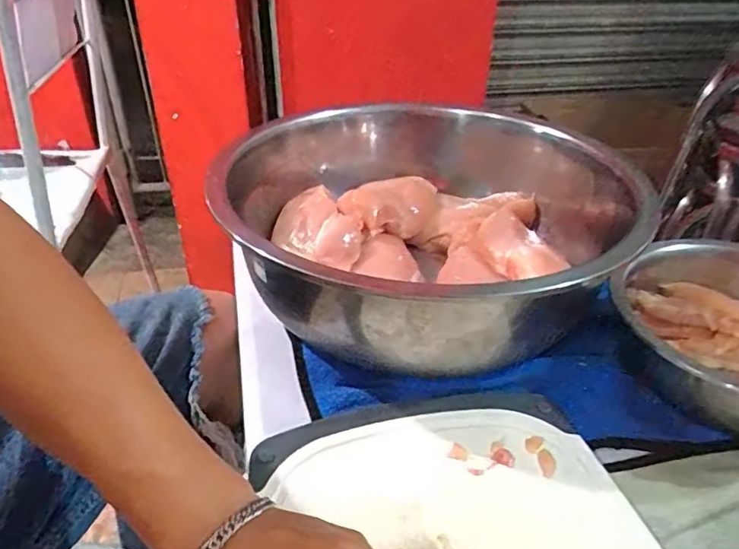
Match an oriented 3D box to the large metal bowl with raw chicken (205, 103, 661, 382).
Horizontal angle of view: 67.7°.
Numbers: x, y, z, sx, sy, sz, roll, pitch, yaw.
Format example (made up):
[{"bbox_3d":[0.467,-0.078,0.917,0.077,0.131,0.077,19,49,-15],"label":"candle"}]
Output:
[{"bbox_3d":[0.040,-0.057,0.528,0.360,0.124,0.392,1,34,-1],"label":"large metal bowl with raw chicken"}]

